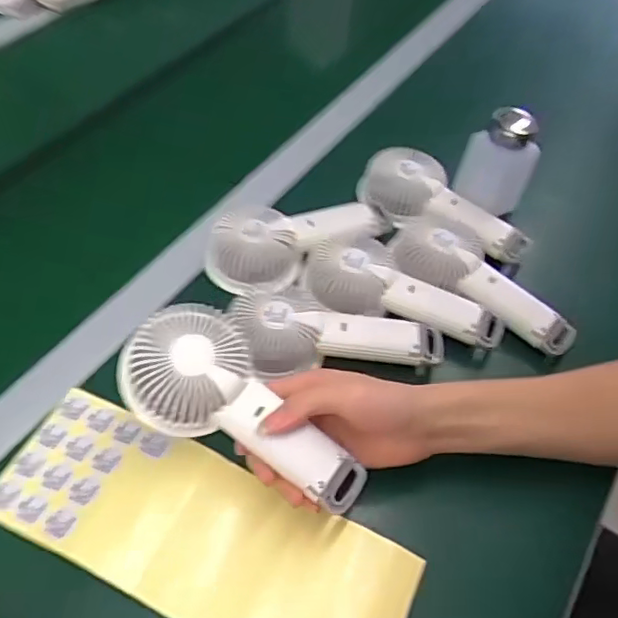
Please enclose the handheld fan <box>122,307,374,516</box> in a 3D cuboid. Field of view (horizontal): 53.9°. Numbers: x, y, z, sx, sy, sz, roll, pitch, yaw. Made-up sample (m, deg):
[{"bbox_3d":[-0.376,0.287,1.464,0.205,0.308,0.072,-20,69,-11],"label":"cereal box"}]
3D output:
[{"bbox_3d":[-0.041,0.065,0.407,0.181,0.046,0.082,37,58,0],"label":"handheld fan"}]

